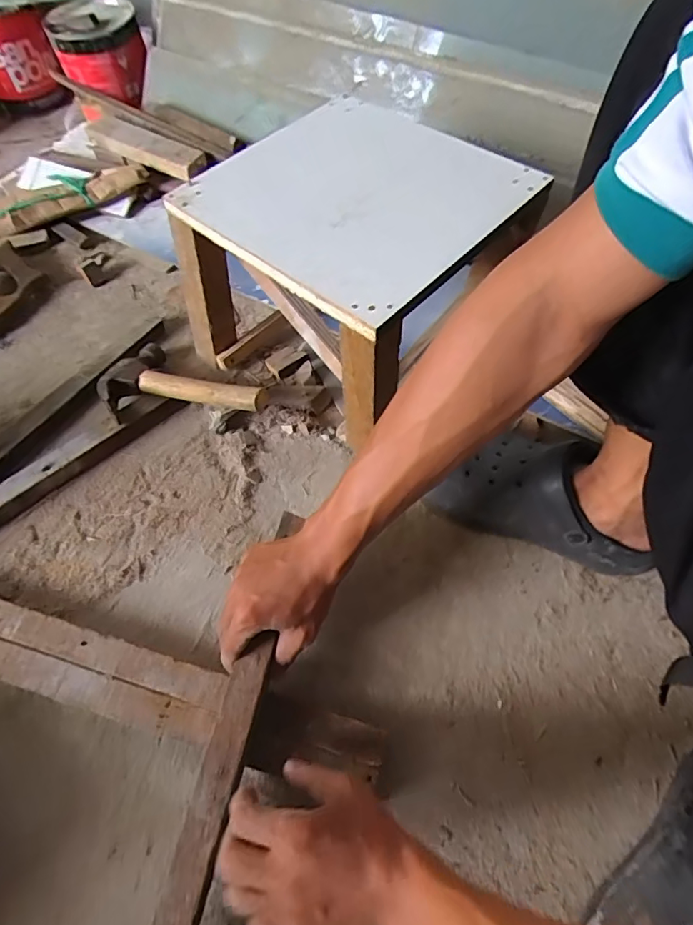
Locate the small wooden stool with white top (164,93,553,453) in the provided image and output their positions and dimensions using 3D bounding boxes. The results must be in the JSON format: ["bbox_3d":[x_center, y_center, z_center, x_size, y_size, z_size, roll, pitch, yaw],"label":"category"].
[{"bbox_3d":[0.002,-0.218,0.583,0.288,0.218,0.276,35,65,17],"label":"small wooden stool with white top"}]

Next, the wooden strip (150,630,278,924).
[{"bbox_3d":[-0.114,0.293,0.368,0.032,0.017,0.316,12,62,5],"label":"wooden strip"}]

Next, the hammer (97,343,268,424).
[{"bbox_3d":[-0.193,-0.091,0.594,0.213,0.041,0.116,12,60,20],"label":"hammer"}]

